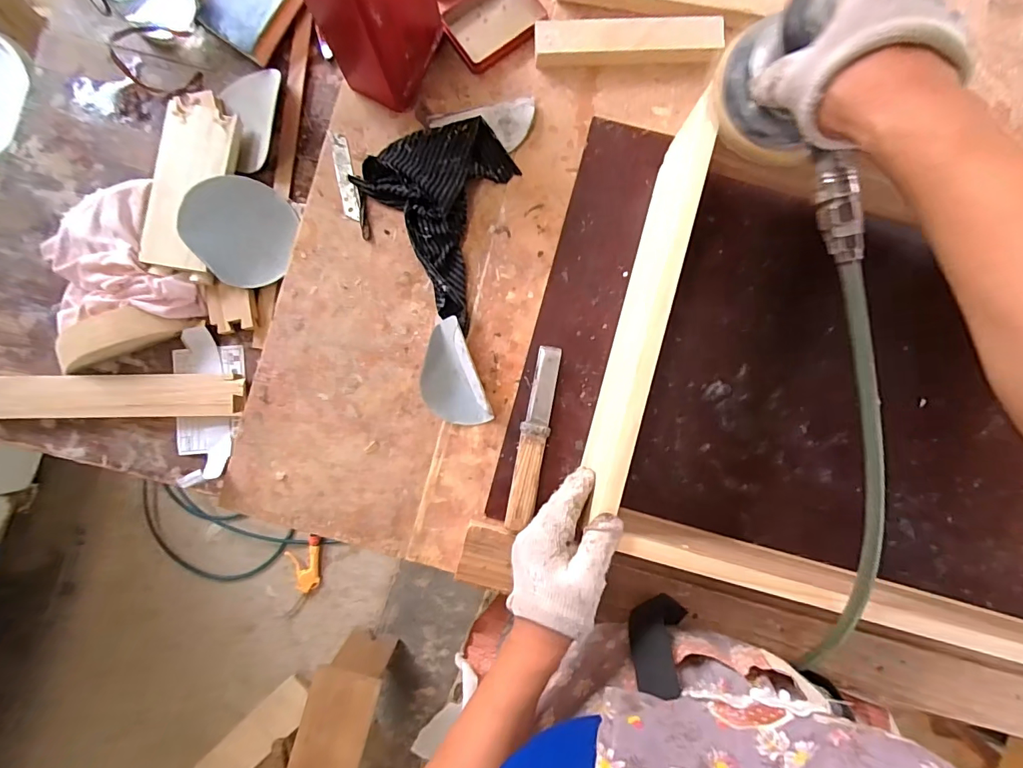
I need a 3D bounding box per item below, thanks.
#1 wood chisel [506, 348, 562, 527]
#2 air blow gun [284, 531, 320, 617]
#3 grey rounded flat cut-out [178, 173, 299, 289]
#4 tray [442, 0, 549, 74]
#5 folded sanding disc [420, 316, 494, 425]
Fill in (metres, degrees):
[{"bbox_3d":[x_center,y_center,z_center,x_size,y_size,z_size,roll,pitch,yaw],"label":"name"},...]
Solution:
[{"bbox_3d":[0.025,0.055,0.476,0.032,0.023,0.193,9,87,0],"label":"wood chisel"},{"bbox_3d":[-0.582,0.533,1.236,0.095,0.033,0.237,7,90,-2],"label":"air blow gun"},{"bbox_3d":[-0.296,-0.167,0.486,0.102,0.008,0.112,13,89,-40],"label":"grey rounded flat cut-out"},{"bbox_3d":[-0.020,-0.409,0.498,0.108,0.015,0.081,-36,88,-2],"label":"tray"},{"bbox_3d":[-0.068,-0.009,0.476,0.062,0.033,0.116,-21,87,-1],"label":"folded sanding disc"}]

